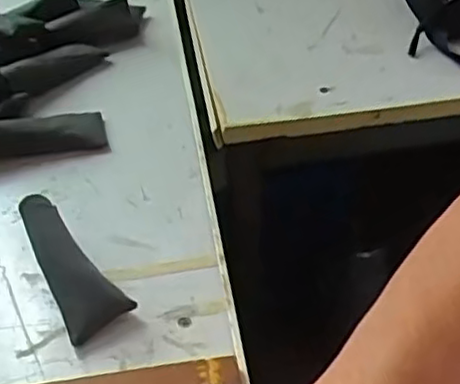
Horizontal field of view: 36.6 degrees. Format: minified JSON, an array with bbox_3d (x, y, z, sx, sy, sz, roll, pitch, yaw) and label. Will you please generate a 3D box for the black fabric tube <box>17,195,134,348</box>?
[{"bbox_3d":[-0.099,0.042,0.430,0.039,0.015,0.100,-24,60,-23],"label":"black fabric tube"}]

